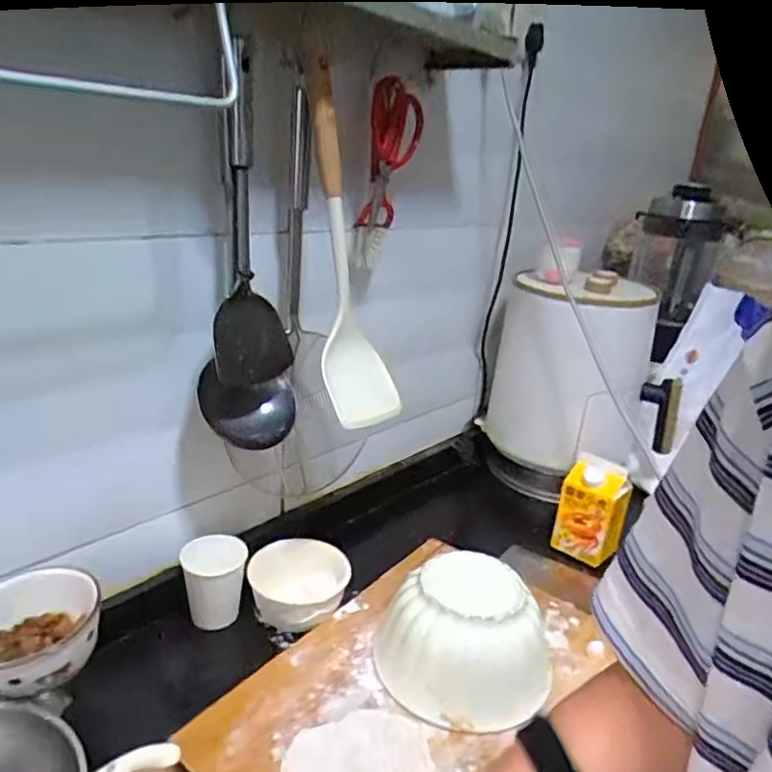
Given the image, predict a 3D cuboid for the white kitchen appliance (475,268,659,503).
[{"bbox_3d":[0.316,-0.006,1.074,0.236,0.369,0.229,-5,23,-24],"label":"white kitchen appliance"}]

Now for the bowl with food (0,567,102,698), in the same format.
[{"bbox_3d":[-0.318,0.221,0.545,0.119,0.054,0.117,5,21,-2],"label":"bowl with food"}]

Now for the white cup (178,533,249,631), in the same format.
[{"bbox_3d":[-0.197,0.225,0.712,0.069,0.088,0.063,5,21,-2],"label":"white cup"}]

